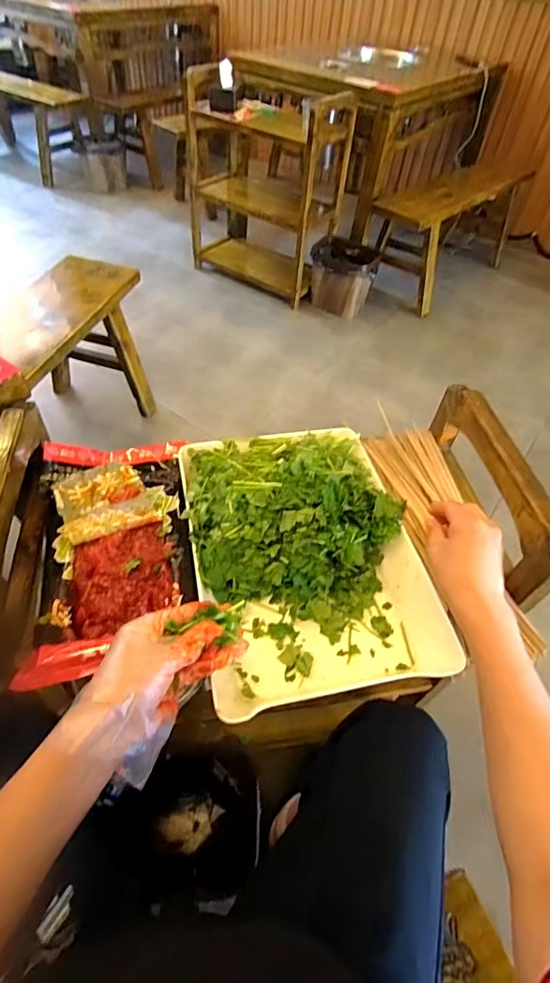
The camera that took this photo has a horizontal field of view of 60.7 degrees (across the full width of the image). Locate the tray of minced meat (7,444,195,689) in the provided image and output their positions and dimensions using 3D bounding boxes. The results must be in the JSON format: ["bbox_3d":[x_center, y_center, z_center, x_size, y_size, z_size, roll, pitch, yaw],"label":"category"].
[{"bbox_3d":[-0.181,0.052,0.535,0.164,0.042,0.293,-7,52,-10],"label":"tray of minced meat"}]

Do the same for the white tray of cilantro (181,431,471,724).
[{"bbox_3d":[0.031,0.055,0.524,0.240,0.089,0.328,-8,52,-12],"label":"white tray of cilantro"}]

